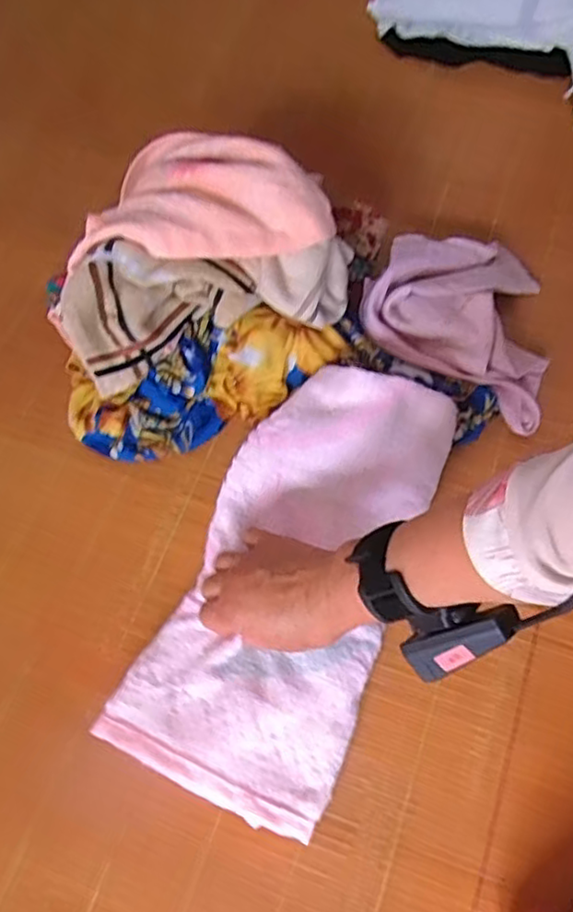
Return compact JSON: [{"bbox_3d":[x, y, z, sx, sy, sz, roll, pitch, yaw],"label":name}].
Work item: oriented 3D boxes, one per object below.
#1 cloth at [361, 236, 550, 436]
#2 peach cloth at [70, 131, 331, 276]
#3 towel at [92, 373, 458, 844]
[{"bbox_3d":[0.169,-0.139,0.611,0.178,0.033,0.180,22,68,-5],"label":"cloth"},{"bbox_3d":[-0.062,-0.222,0.552,0.207,0.055,0.146,13,66,7],"label":"peach cloth"},{"bbox_3d":[0.008,0.088,0.512,0.165,0.052,0.345,21,75,12],"label":"towel"}]

